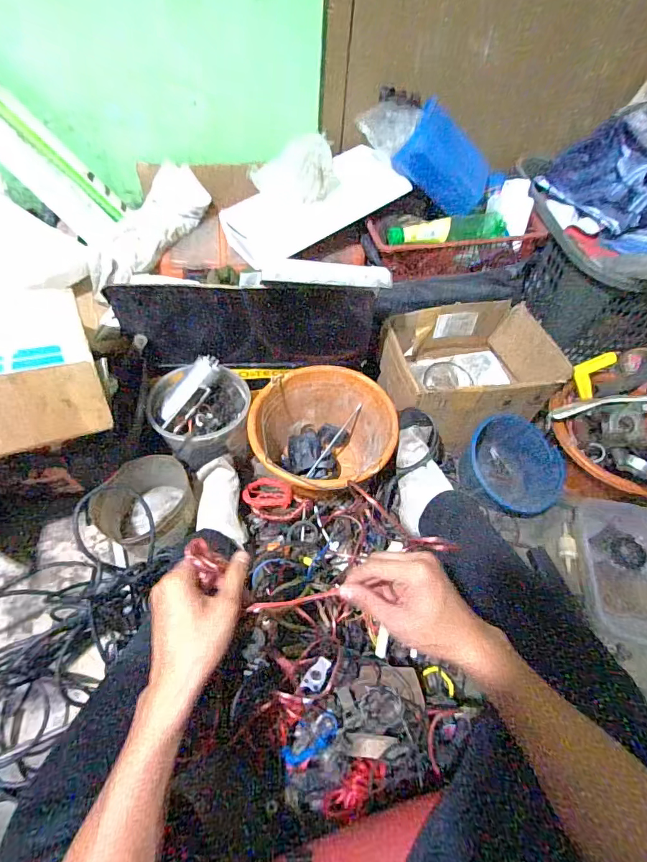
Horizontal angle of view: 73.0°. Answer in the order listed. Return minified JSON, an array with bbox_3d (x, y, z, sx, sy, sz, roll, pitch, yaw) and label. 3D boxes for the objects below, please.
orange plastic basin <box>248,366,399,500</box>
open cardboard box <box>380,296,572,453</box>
[{"bbox_3d":[-0.002,0.021,0.837,0.252,0.175,0.235,2,57,-2],"label":"orange plastic basin"},{"bbox_3d":[0.282,-0.118,0.884,0.315,0.137,0.246,-13,58,-12],"label":"open cardboard box"}]

